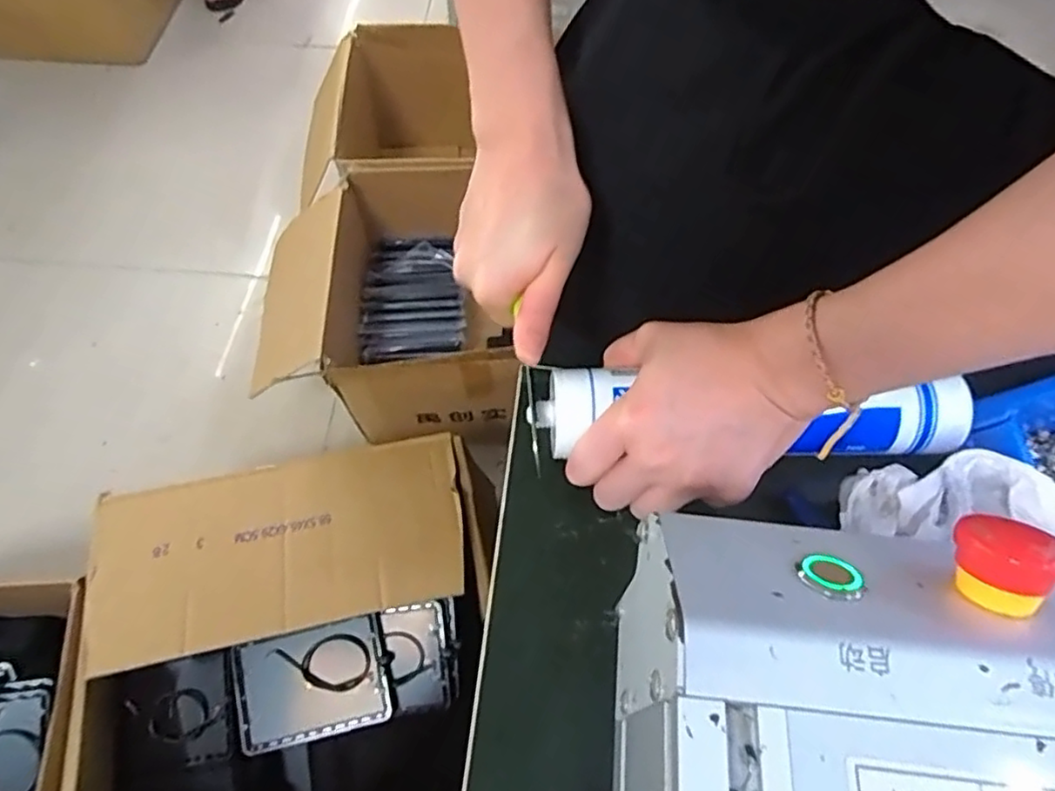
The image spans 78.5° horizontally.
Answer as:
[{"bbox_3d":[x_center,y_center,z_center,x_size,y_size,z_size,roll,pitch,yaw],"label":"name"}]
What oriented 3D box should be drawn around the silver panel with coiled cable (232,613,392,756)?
[{"bbox_3d":[-0.241,0.323,0.726,0.163,0.028,0.115,-11,79,-3],"label":"silver panel with coiled cable"}]

